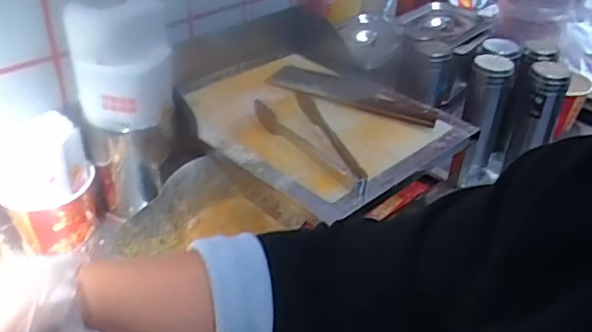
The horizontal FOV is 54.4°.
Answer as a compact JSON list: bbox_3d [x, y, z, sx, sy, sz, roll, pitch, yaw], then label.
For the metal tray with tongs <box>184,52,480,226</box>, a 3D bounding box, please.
[{"bbox_3d":[0.024,-0.081,0.903,0.321,0.038,0.409,-26,45,-35],"label":"metal tray with tongs"}]

